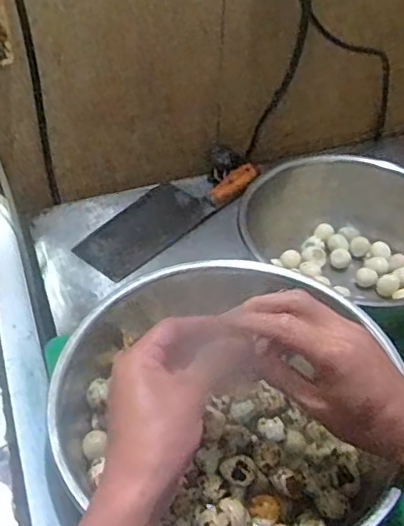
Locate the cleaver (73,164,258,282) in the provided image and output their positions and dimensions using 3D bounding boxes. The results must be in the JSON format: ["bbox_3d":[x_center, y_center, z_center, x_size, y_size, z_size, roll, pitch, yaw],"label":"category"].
[{"bbox_3d":[-0.050,-0.080,0.887,0.112,0.034,0.294,33,51,30],"label":"cleaver"}]

